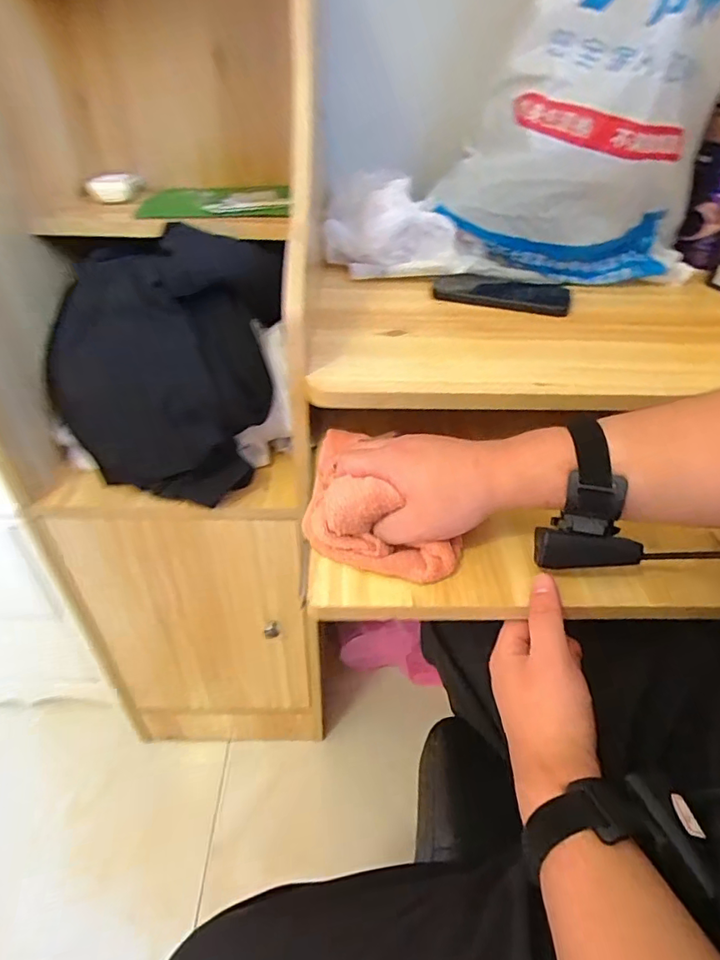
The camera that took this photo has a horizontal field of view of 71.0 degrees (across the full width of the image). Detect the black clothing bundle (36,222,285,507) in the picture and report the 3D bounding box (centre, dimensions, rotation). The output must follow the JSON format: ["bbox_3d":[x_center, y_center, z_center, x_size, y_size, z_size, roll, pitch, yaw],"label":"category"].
[{"bbox_3d":[-0.229,-0.136,0.580,0.259,0.211,0.217,6,46,-1],"label":"black clothing bundle"}]

